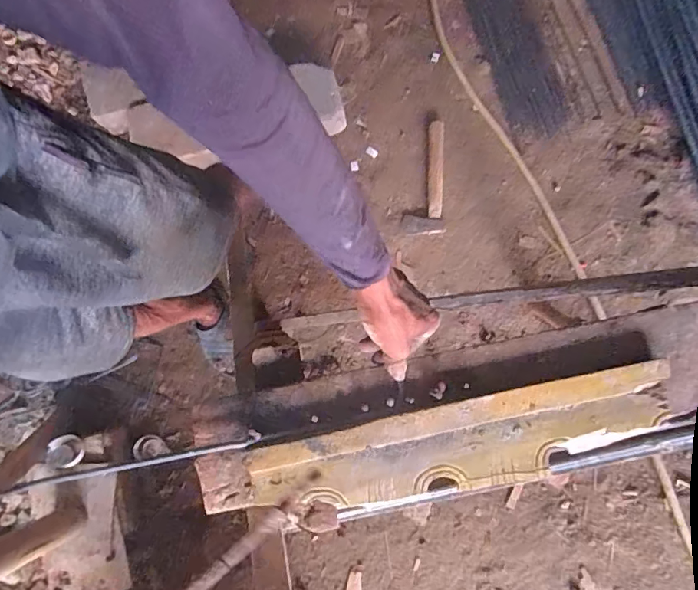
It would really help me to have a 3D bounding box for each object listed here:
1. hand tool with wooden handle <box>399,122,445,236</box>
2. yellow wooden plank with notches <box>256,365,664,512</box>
[{"bbox_3d":[0.248,-0.363,1.437,0.116,0.064,0.395,12,67,1],"label":"hand tool with wooden handle"},{"bbox_3d":[0.122,0.166,0.512,0.460,0.024,0.086,-13,80,0],"label":"yellow wooden plank with notches"}]

